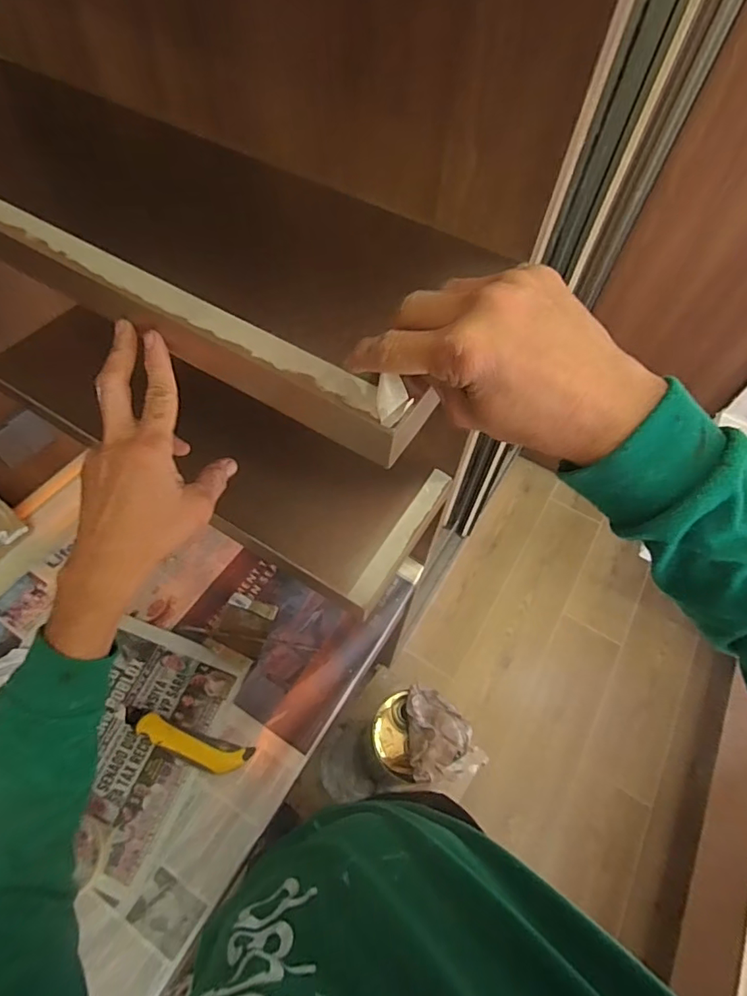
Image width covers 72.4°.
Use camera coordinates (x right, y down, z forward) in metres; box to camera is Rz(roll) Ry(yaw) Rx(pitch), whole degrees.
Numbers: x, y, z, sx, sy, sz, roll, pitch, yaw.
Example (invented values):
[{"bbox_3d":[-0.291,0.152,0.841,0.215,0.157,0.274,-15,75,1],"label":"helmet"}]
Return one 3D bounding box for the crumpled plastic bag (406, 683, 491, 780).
[{"bbox_3d":[0.120,0.424,0.938,0.126,0.039,0.160,-6,58,-8],"label":"crumpled plastic bag"}]

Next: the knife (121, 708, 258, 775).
[{"bbox_3d":[-0.244,0.314,0.663,0.171,0.024,0.039,26,59,-3],"label":"knife"}]

